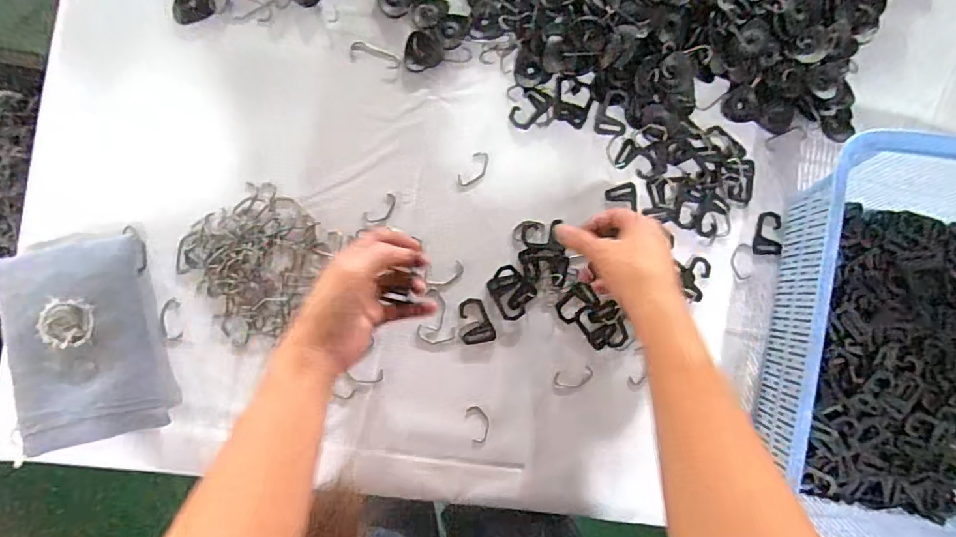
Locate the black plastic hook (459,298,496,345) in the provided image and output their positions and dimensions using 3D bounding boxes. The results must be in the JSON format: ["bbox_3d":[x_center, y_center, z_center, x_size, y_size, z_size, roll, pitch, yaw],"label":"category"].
[{"bbox_3d":[-0.001,0.049,0.462,0.033,0.004,0.042,-5,90,-6],"label":"black plastic hook"}]

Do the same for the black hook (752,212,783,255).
[{"bbox_3d":[0.285,-0.034,0.488,0.026,0.007,0.042,6,89,-6],"label":"black hook"}]

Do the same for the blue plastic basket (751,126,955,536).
[{"bbox_3d":[0.384,0.083,0.448,0.252,0.103,0.354,7,89,-6],"label":"blue plastic basket"}]

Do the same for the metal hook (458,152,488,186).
[{"bbox_3d":[-0.002,-0.092,0.461,0.019,0.004,0.036,36,86,-5],"label":"metal hook"}]

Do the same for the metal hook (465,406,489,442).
[{"bbox_3d":[0.000,0.144,0.461,0.021,0.004,0.034,-18,91,-6],"label":"metal hook"}]

